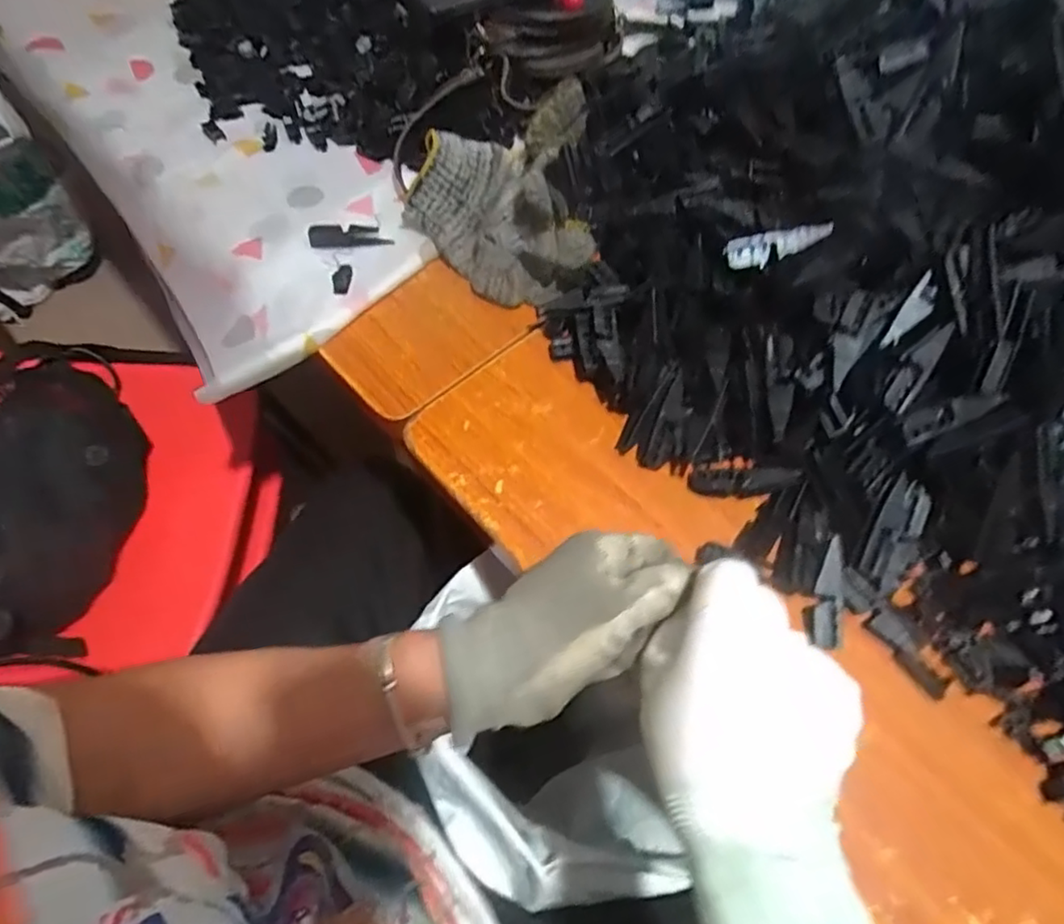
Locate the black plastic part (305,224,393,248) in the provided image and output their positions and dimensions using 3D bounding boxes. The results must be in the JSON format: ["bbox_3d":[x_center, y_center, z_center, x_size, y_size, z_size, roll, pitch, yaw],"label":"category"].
[{"bbox_3d":[-0.148,-0.185,0.513,0.063,0.009,0.025,-3,62,-2],"label":"black plastic part"}]

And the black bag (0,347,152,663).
[{"bbox_3d":[-0.446,0.020,0.569,0.169,0.077,0.284,7,62,-10],"label":"black bag"}]

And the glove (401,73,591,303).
[{"bbox_3d":[-0.026,-0.227,0.514,0.147,0.051,0.203,2,62,0],"label":"glove"}]

